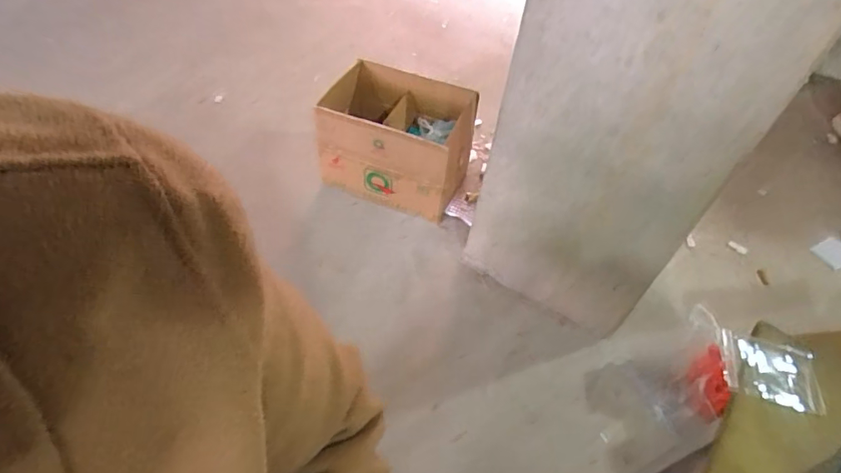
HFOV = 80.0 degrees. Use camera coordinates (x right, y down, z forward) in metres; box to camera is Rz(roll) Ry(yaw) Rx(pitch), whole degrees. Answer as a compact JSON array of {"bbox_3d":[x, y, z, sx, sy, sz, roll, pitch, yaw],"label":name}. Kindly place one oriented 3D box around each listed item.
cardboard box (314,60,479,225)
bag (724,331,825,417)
[{"bbox_3d":[-0.078,-0.289,1.535,0.425,0.268,0.267,18,51,9],"label":"cardboard box"},{"bbox_3d":[0.358,0.141,0.506,0.100,0.019,0.075,19,50,-2],"label":"bag"}]

